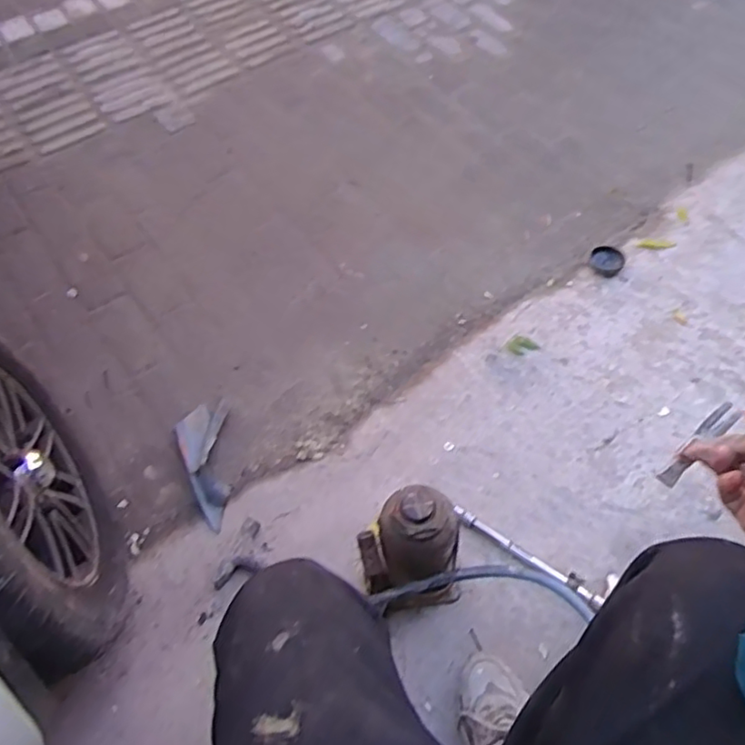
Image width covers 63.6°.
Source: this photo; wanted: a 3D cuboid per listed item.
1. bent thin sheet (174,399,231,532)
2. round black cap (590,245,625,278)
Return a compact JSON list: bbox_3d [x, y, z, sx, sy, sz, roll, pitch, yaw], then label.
[{"bbox_3d":[-0.321,0.170,1.134,0.102,0.038,0.262,-5,63,-5],"label":"bent thin sheet"},{"bbox_3d":[0.532,-0.253,1.363,0.073,0.025,0.086,36,66,15],"label":"round black cap"}]

